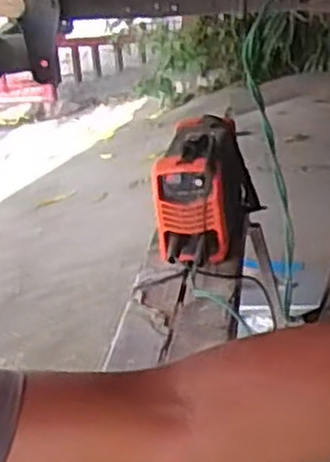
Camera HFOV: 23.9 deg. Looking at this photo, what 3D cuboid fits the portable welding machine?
[{"bbox_3d":[0.069,-0.078,1.290,0.135,0.173,0.262,2,24,14],"label":"portable welding machine"}]

